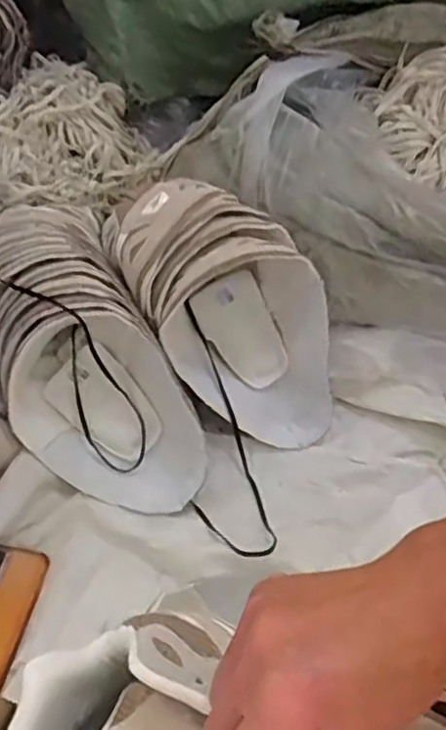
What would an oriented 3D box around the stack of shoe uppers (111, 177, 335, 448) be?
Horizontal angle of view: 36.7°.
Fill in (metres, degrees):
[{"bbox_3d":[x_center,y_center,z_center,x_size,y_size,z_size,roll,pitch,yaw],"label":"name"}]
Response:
[{"bbox_3d":[0.009,-0.063,0.835,0.194,0.196,0.304,-28,54,-19],"label":"stack of shoe uppers"}]

